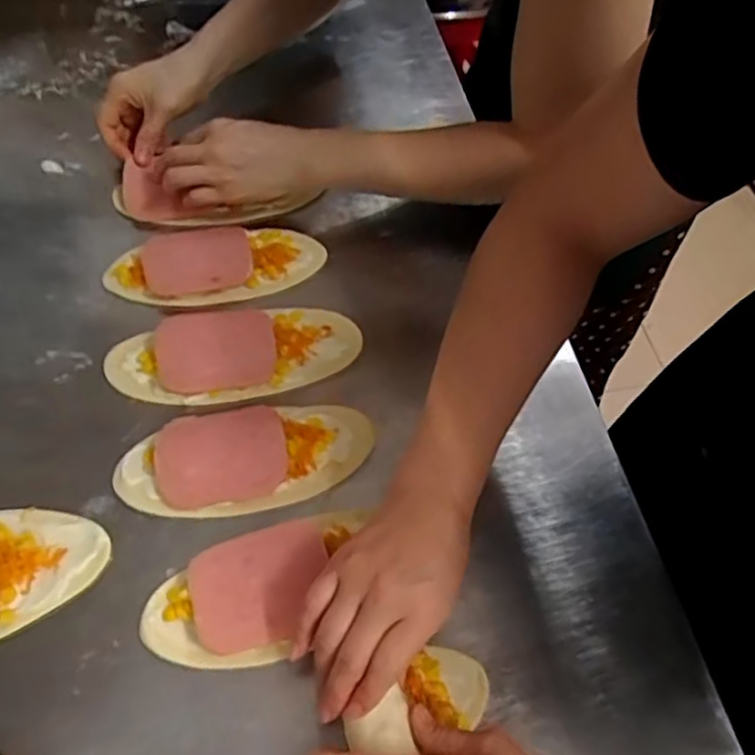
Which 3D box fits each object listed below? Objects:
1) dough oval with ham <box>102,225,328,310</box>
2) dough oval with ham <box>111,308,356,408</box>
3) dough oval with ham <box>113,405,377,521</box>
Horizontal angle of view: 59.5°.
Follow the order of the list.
[{"bbox_3d":[-0.148,-0.104,0.611,0.192,0.029,0.084,-11,60,-10],"label":"dough oval with ham"},{"bbox_3d":[-0.119,-0.023,0.554,0.203,0.019,0.081,-10,60,-9],"label":"dough oval with ham"},{"bbox_3d":[-0.099,0.060,0.504,0.191,0.022,0.079,-6,60,-7],"label":"dough oval with ham"}]

